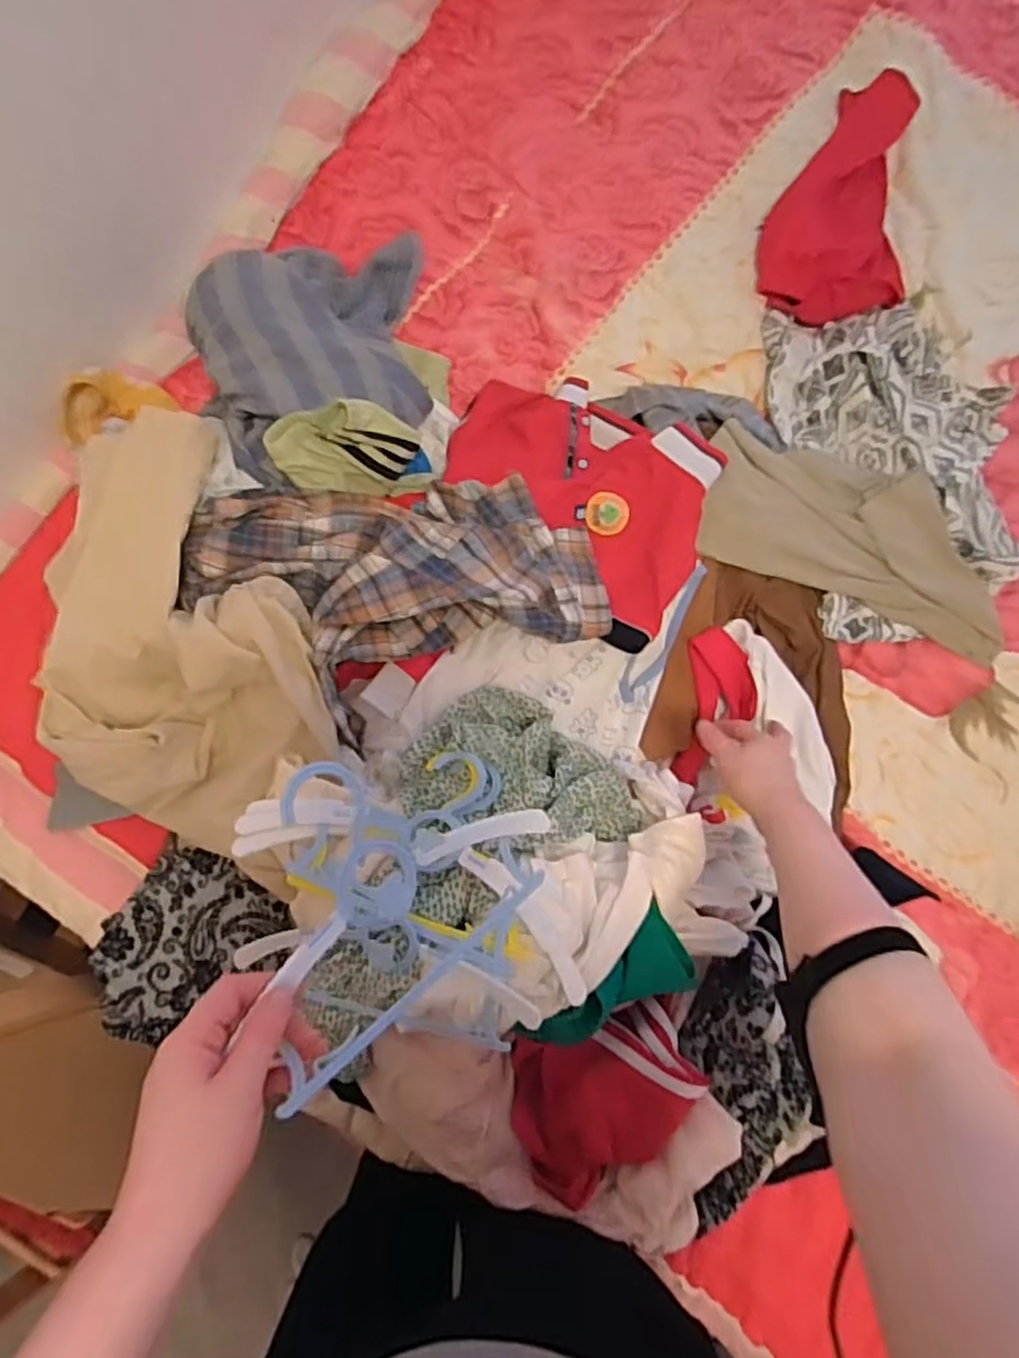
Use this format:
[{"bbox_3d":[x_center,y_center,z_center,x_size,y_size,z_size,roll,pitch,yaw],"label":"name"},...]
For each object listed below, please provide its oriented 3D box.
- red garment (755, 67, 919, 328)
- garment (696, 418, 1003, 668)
[{"bbox_3d":[0.406,-0.597,0.894,0.173,0.046,0.322,7,84,0],"label":"red garment"},{"bbox_3d":[0.410,-0.168,0.844,0.385,0.043,0.179,21,84,1],"label":"garment"}]

